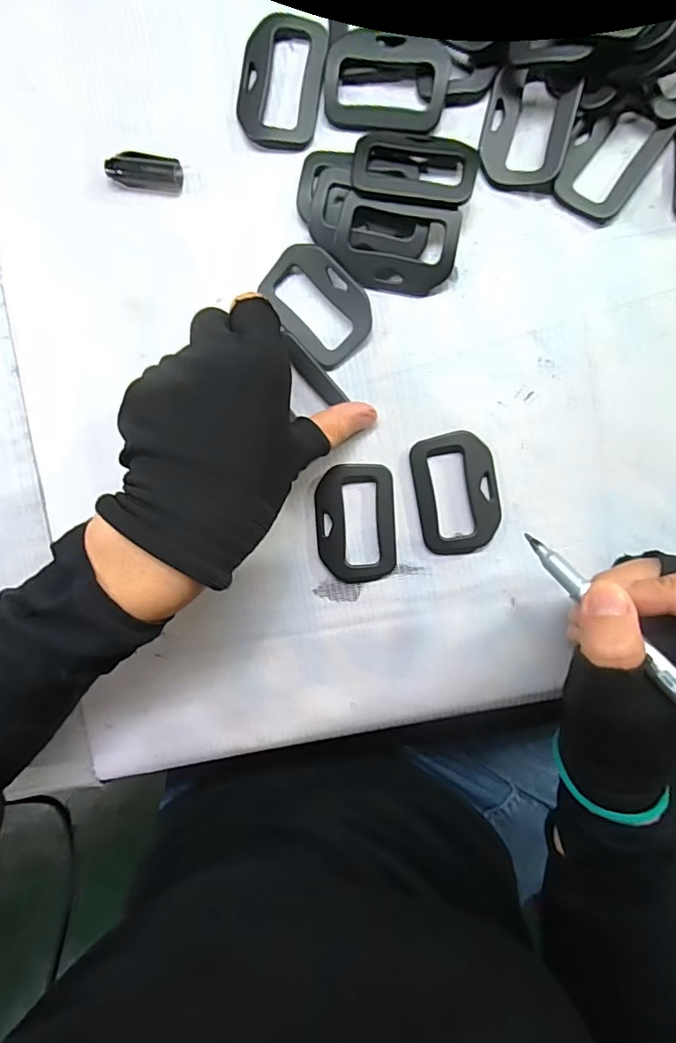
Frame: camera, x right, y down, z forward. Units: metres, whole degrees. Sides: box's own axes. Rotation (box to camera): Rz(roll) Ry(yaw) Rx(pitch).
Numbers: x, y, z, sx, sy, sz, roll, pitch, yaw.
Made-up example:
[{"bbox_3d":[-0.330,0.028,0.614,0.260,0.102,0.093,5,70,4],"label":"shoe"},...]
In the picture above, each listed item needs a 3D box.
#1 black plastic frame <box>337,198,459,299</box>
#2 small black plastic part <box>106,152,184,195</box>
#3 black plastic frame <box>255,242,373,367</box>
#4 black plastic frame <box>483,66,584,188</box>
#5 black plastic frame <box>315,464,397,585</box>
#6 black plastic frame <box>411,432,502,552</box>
[{"bbox_3d":[0.029,-0.137,0.251,0.060,0.005,0.040,10,112,3],"label":"black plastic frame"},{"bbox_3d":[-0.101,-0.185,0.263,0.037,0.011,0.018,13,95,4],"label":"small black plastic part"},{"bbox_3d":[-0.011,-0.113,0.258,0.040,0.011,0.061,-45,89,6],"label":"black plastic frame"},{"bbox_3d":[0.093,-0.195,0.245,0.042,0.010,0.050,14,95,4],"label":"black plastic frame"},{"bbox_3d":[0.009,0.001,0.268,0.041,0.005,0.063,-3,93,5],"label":"black plastic frame"},{"bbox_3d":[0.063,-0.015,0.262,0.042,0.006,0.062,-10,93,6],"label":"black plastic frame"}]

